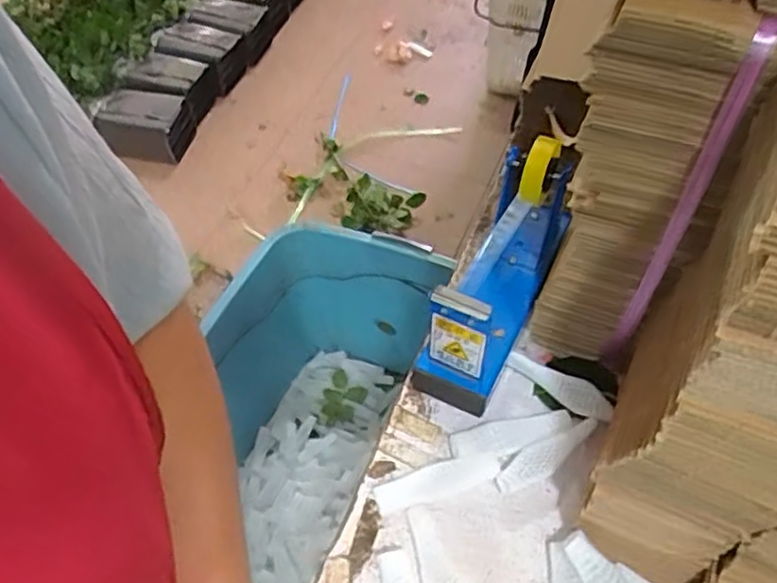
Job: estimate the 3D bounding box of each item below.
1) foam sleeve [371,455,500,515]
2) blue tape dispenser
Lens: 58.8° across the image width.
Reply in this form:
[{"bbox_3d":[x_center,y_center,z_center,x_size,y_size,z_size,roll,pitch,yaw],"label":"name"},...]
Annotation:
[{"bbox_3d":[0.034,0.135,0.486,0.090,0.009,0.026,-13,54,-7],"label":"foam sleeve"},{"bbox_3d":[0.086,-0.020,0.525,0.058,0.127,0.181,22,57,18],"label":"blue tape dispenser"}]

